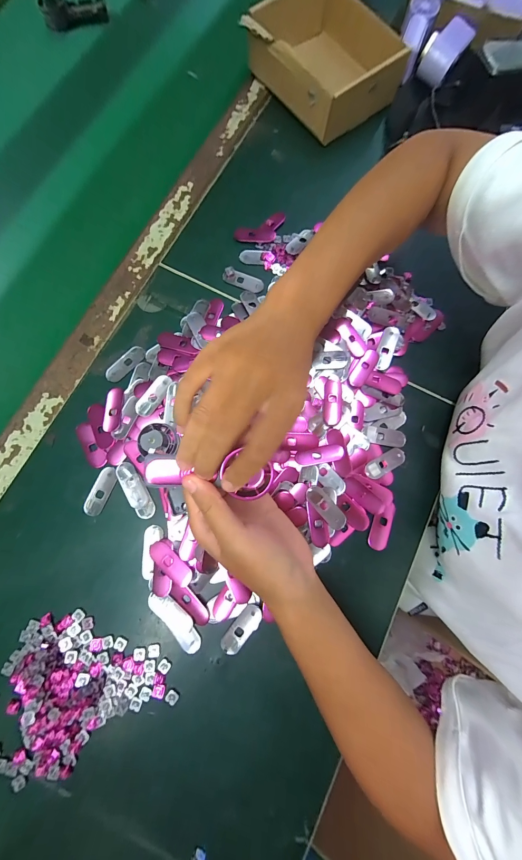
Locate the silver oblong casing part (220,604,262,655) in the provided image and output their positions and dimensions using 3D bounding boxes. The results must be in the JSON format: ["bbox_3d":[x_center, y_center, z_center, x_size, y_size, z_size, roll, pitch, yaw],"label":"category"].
[{"bbox_3d":[-0.018,0.188,0.281,0.020,0.004,0.047,40,81,7],"label":"silver oblong casing part"}]

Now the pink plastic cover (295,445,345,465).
[{"bbox_3d":[0.060,0.025,0.306,0.048,0.009,0.016,-8,79,-1],"label":"pink plastic cover"}]

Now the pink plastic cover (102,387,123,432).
[{"bbox_3d":[-0.157,-0.022,0.319,0.018,0.004,0.049,3,79,1],"label":"pink plastic cover"}]

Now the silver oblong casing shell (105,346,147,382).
[{"bbox_3d":[-0.149,-0.073,0.331,0.019,0.004,0.050,43,82,8],"label":"silver oblong casing shell"}]

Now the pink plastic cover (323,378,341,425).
[{"bbox_3d":[0.076,-0.030,0.318,0.017,0.011,0.050,2,79,0],"label":"pink plastic cover"}]

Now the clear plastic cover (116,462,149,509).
[{"bbox_3d":[-0.132,0.056,0.303,0.020,0.004,0.049,-30,80,-6],"label":"clear plastic cover"}]

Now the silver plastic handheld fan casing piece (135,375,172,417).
[{"bbox_3d":[-0.113,-0.036,0.319,0.018,0.008,0.048,38,81,7],"label":"silver plastic handheld fan casing piece"}]

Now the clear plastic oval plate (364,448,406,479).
[{"bbox_3d":[0.131,0.035,0.316,0.049,0.006,0.017,-26,80,-5],"label":"clear plastic oval plate"}]

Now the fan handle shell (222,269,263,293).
[{"bbox_3d":[-0.021,-0.178,0.356,0.050,0.004,0.020,21,80,4],"label":"fan handle shell"}]

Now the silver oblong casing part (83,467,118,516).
[{"bbox_3d":[-0.162,0.062,0.303,0.020,0.004,0.049,21,80,4],"label":"silver oblong casing part"}]

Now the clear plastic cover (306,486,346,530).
[{"bbox_3d":[0.065,0.078,0.298,0.018,0.007,0.049,-41,82,-7],"label":"clear plastic cover"}]

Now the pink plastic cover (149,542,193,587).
[{"bbox_3d":[-0.088,0.128,0.289,0.049,0.005,0.019,37,81,7],"label":"pink plastic cover"}]

